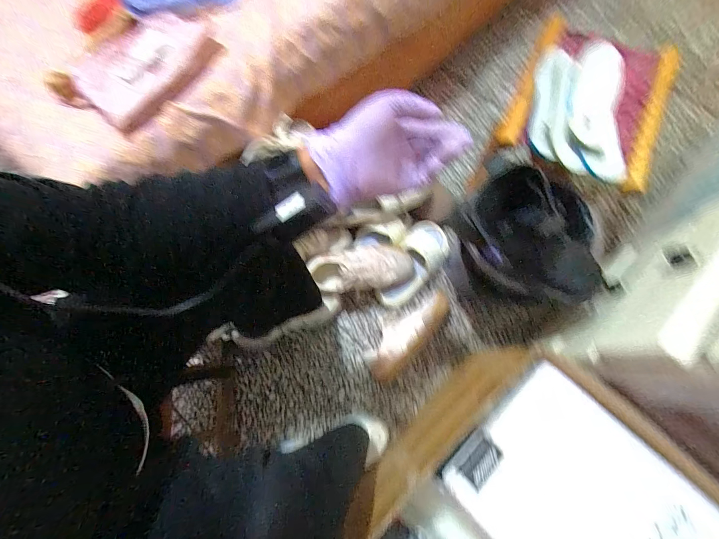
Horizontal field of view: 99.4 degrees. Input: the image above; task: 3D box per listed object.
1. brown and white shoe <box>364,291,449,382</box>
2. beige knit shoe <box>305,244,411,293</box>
[{"bbox_3d":[0.111,0.145,0.691,0.078,0.089,0.233,43,79,13],"label":"brown and white shoe"},{"bbox_3d":[0.001,-0.003,0.694,0.238,0.086,0.106,-9,73,0],"label":"beige knit shoe"}]

